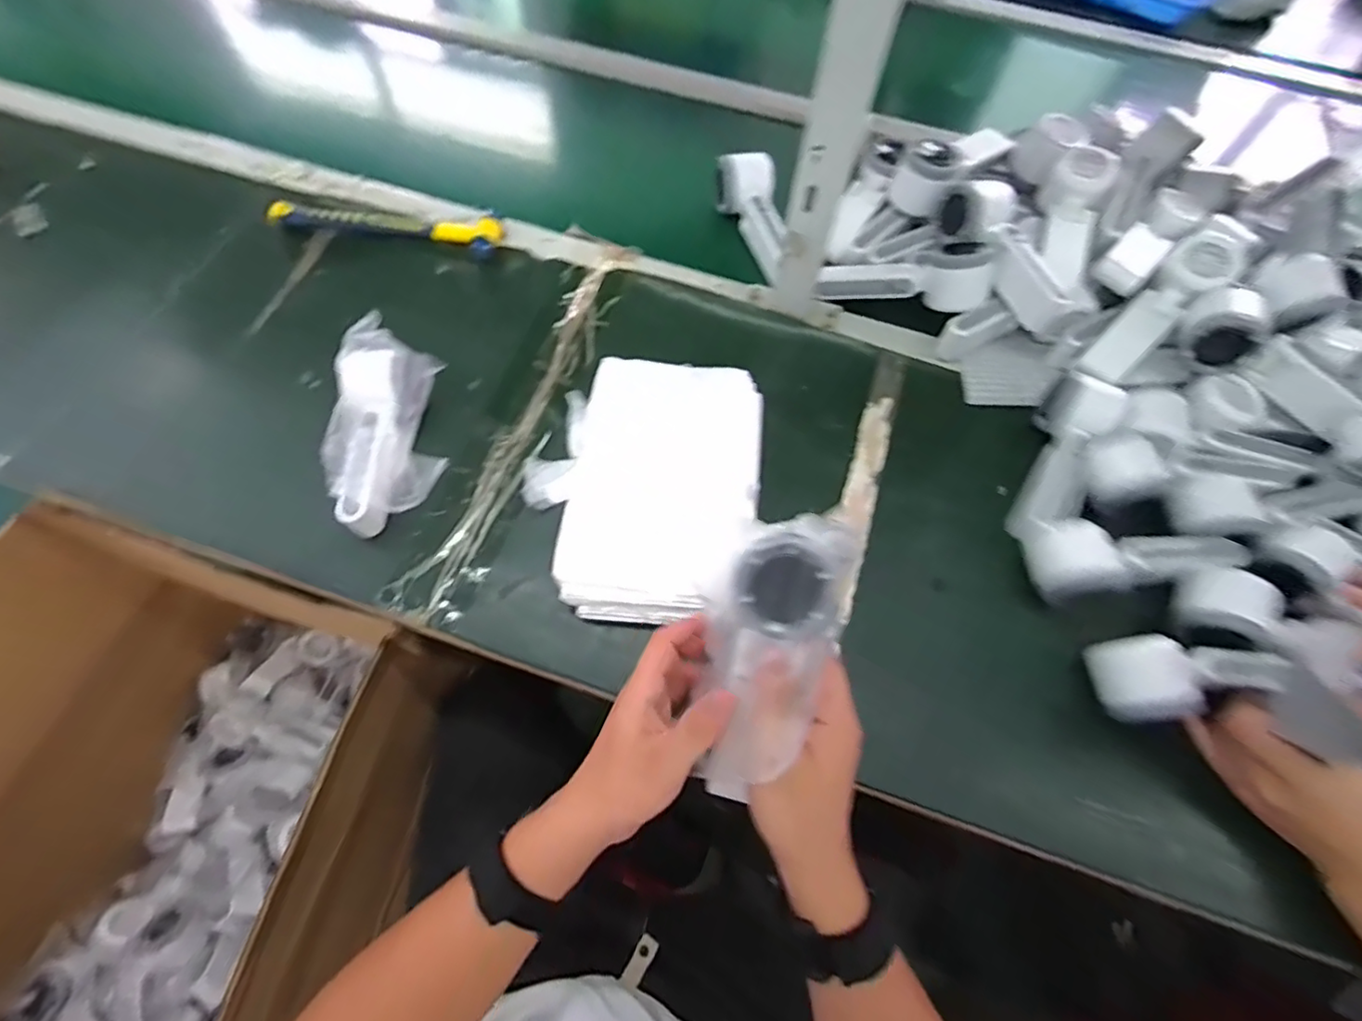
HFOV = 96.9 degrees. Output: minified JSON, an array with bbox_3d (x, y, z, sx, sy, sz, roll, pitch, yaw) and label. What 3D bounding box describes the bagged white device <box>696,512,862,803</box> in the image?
[{"bbox_3d":[0.045,0.081,0.341,0.070,0.044,0.161,16,93,5],"label":"bagged white device"}]

